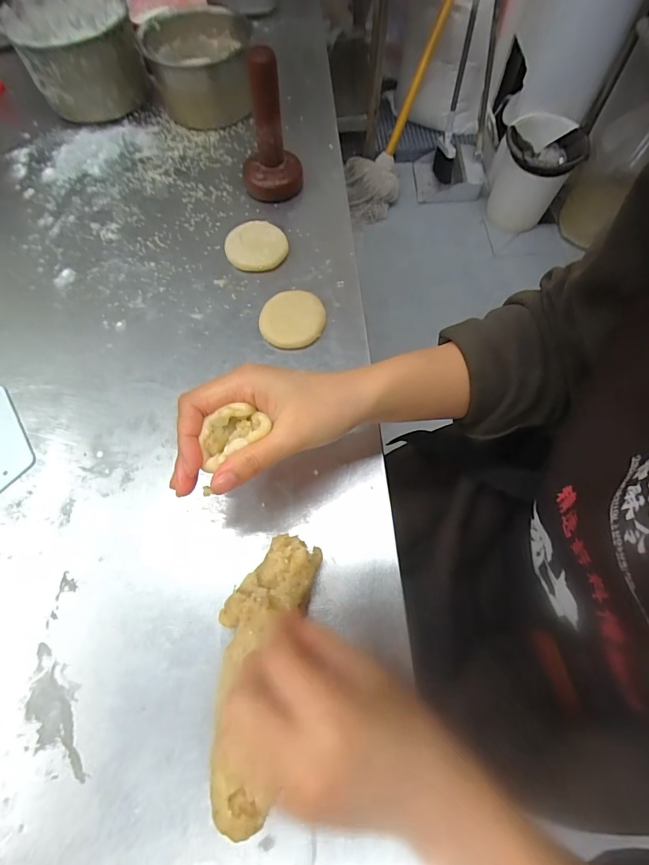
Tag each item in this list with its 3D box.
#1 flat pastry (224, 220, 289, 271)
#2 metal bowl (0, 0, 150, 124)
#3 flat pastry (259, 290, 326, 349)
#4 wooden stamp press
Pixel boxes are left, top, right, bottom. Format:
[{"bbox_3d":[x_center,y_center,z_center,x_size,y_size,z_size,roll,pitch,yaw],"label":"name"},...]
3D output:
[{"bbox_3d":[-0.074,-0.201,0.448,0.065,0.013,0.061,-10,67,-3],"label":"flat pastry"},{"bbox_3d":[-0.302,-0.477,0.524,0.135,0.097,0.146,-16,68,-5],"label":"metal bowl"},{"bbox_3d":[-0.031,-0.112,0.406,0.062,0.017,0.058,-1,67,1],"label":"flat pastry"},{"bbox_3d":[-0.062,-0.323,0.443,0.067,0.122,0.058,-7,67,-2],"label":"wooden stamp press"}]

